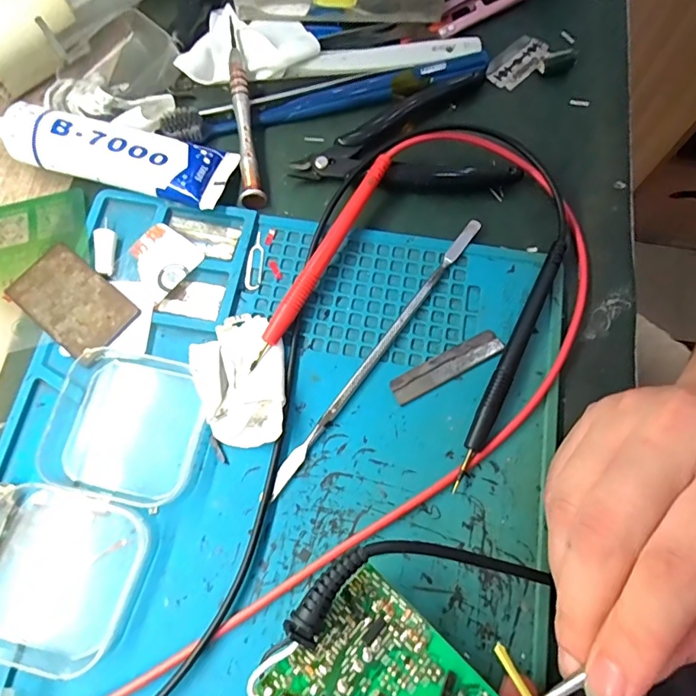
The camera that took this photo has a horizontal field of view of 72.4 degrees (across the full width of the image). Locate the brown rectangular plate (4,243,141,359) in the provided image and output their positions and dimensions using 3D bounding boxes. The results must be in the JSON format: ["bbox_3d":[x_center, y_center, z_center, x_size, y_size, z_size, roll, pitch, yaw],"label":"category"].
[{"bbox_3d":[-0.136,-0.023,0.236,0.061,0.004,0.037,37,76,12],"label":"brown rectangular plate"}]

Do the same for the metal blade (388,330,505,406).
[{"bbox_3d":[0.047,0.008,0.226,0.057,0.004,0.013,-27,74,-8],"label":"metal blade"}]

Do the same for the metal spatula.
[{"bbox_3d":[0.015,0.001,0.228,0.007,0.006,0.169,35,76,11],"label":"metal spatula"}]

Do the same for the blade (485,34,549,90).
[{"bbox_3d":[0.101,-0.172,0.285,0.023,0.004,0.040,42,82,13],"label":"blade"}]

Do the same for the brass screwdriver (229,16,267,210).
[{"bbox_3d":[-0.059,-0.131,0.264,0.012,0.017,0.112,-10,72,-2],"label":"brass screwdriver"}]

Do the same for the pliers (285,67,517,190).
[{"bbox_3d":[0.029,-0.117,0.263,0.115,0.009,0.069,-5,72,-1],"label":"pliers"}]

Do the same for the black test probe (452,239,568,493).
[{"bbox_3d":[0.077,0.004,0.222,0.009,0.013,0.127,26,74,9],"label":"black test probe"}]

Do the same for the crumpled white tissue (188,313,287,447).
[{"bbox_3d":[-0.051,0.014,0.222,0.043,0.011,0.062,-8,72,-2],"label":"crumpled white tissue"}]

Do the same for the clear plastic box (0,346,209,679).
[{"bbox_3d":[-0.114,0.064,0.209,0.071,0.008,0.131,19,73,7],"label":"clear plastic box"}]

